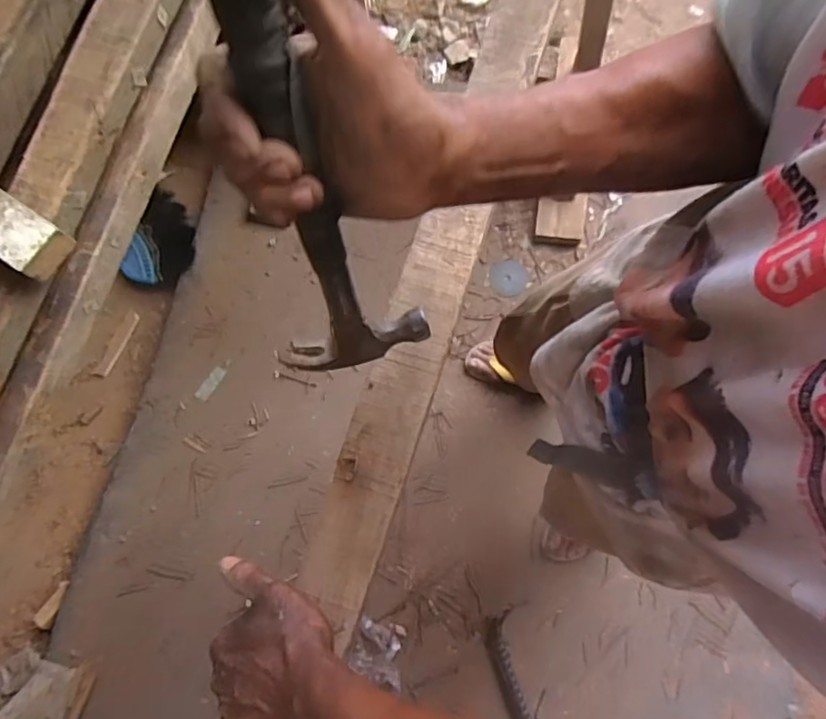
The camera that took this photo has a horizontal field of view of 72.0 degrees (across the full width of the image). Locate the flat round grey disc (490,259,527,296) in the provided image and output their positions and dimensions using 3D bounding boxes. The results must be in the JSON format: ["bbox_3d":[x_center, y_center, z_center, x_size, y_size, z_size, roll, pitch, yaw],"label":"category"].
[{"bbox_3d":[0.233,-0.197,1.382,0.094,0.006,0.083,-6,92,-5],"label":"flat round grey disc"}]

